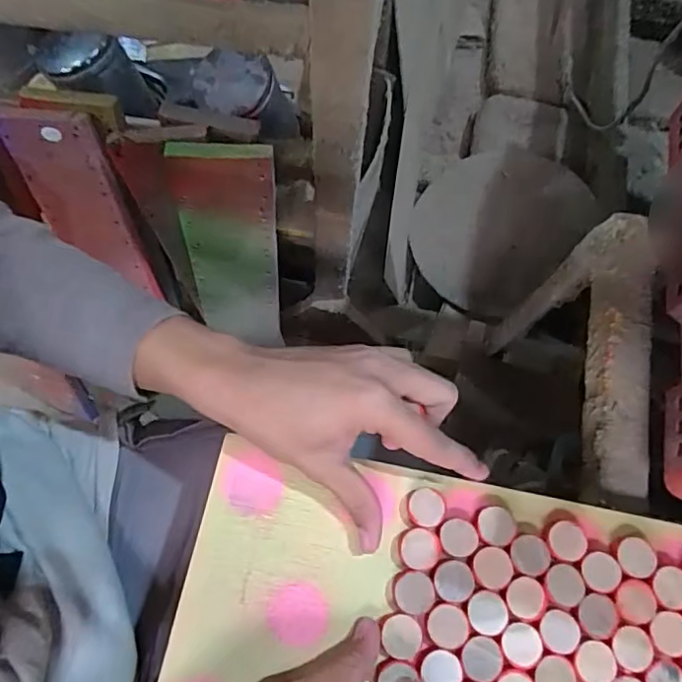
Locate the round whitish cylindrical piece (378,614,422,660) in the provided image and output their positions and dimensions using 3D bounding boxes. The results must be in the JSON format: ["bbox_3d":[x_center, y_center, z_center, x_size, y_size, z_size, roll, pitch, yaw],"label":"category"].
[{"bbox_3d":[0.032,0.159,0.298,0.021,0.010,0.021,0,70,-1],"label":"round whitish cylindrical piece"}]

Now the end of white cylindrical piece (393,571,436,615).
[{"bbox_3d":[0.040,0.139,0.306,0.022,0.009,0.021,0,70,-1],"label":"end of white cylindrical piece"}]

